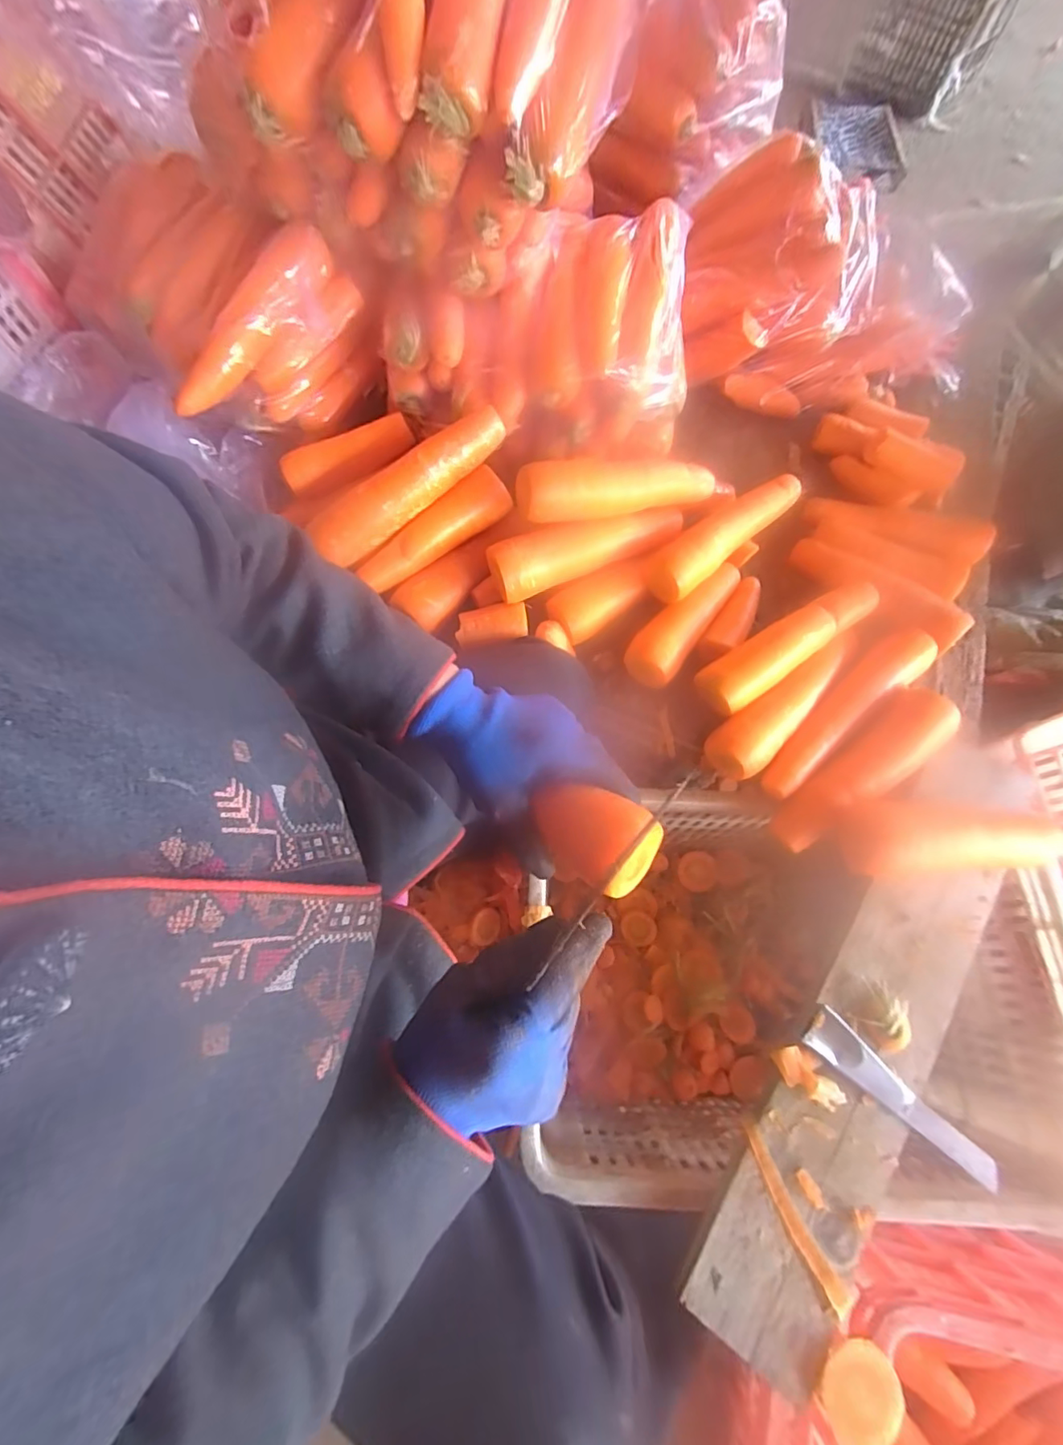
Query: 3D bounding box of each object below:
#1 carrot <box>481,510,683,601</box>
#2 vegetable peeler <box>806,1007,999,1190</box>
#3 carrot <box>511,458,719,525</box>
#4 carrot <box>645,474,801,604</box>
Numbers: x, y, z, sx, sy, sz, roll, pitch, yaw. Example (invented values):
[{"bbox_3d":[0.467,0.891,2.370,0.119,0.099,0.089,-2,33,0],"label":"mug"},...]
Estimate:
[{"bbox_3d":[0.067,-0.196,0.581,0.230,0.052,0.051,-22,69,-7],"label":"carrot"},{"bbox_3d":[0.304,0.304,0.426,0.161,0.008,0.035,36,73,15],"label":"vegetable peeler"},{"bbox_3d":[0.094,-0.256,0.564,0.225,0.069,0.047,-16,68,-4],"label":"carrot"},{"bbox_3d":[0.221,-0.214,0.597,0.223,0.042,0.054,-38,71,-13],"label":"carrot"}]

